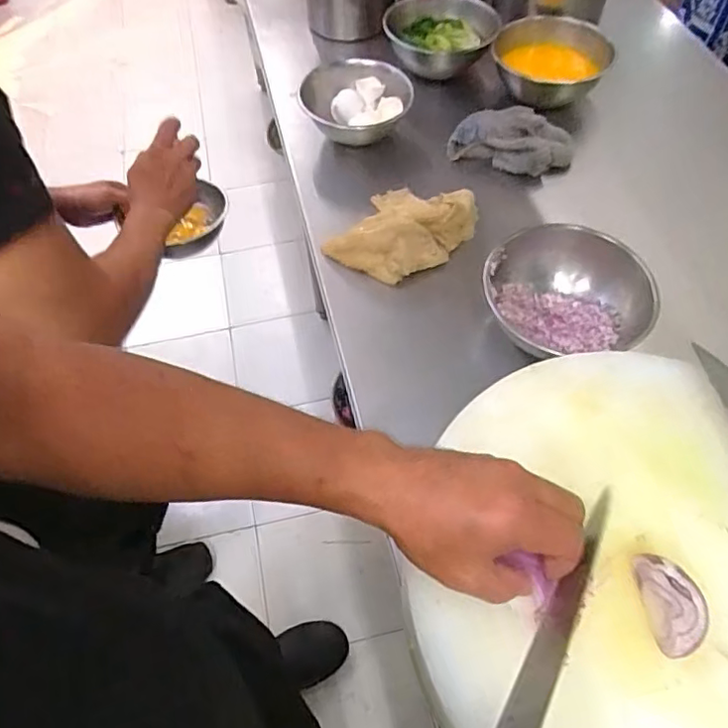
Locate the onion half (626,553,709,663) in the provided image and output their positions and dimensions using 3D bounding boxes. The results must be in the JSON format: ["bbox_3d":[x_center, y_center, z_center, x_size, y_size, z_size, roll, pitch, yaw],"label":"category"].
[{"bbox_3d":[0.206,0.160,0.391,0.037,0.038,0.063,-6,58,-2],"label":"onion half"}]

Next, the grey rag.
[{"bbox_3d":[0.207,-0.315,0.809,0.159,0.051,0.087,19,60,13],"label":"grey rag"}]

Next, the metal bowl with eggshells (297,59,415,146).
[{"bbox_3d":[-0.015,-0.379,0.843,0.150,0.075,0.156,-1,58,1],"label":"metal bowl with eggshells"}]

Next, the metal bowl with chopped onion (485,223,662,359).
[{"bbox_3d":[0.204,-0.075,0.622,0.158,0.077,0.150,-1,58,1],"label":"metal bowl with chopped onion"}]

